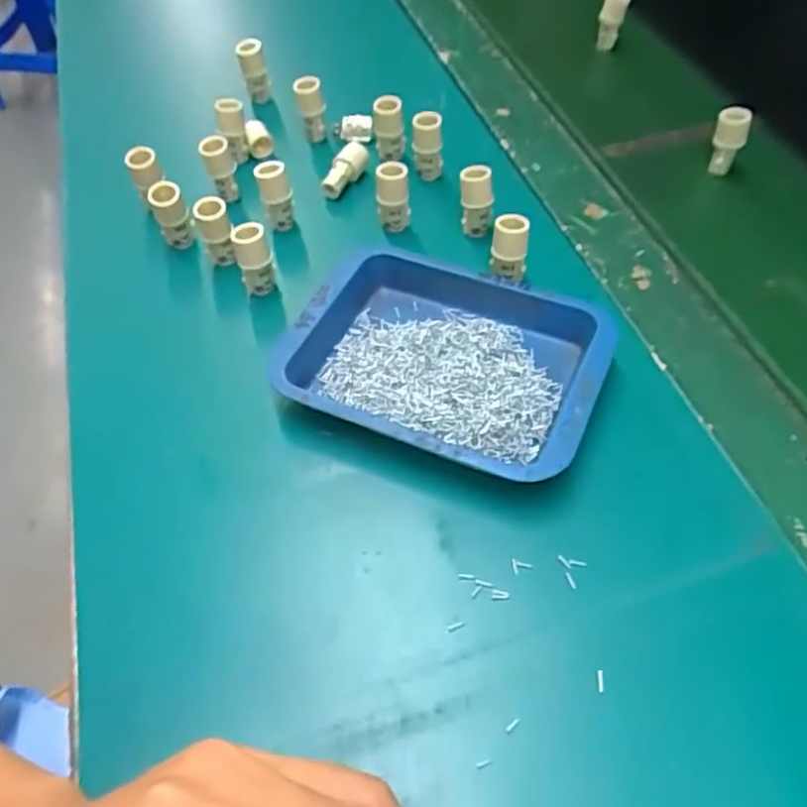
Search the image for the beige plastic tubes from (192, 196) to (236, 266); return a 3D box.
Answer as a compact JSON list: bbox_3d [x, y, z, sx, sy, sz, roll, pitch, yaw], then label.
[{"bbox_3d":[-0.114,-0.105,0.424,0.018,0.037,0.021,-21,56,-14],"label":"beige plastic tubes"}]

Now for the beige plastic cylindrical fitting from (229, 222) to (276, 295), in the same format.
[{"bbox_3d":[-0.088,-0.083,0.413,0.020,0.053,0.016,-13,55,-8],"label":"beige plastic cylindrical fitting"}]

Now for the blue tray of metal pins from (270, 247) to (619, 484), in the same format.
[{"bbox_3d":[0.019,-0.023,0.364,0.158,0.025,0.116,20,57,15],"label":"blue tray of metal pins"}]

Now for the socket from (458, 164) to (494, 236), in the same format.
[{"bbox_3d":[0.045,-0.126,0.435,0.020,0.043,0.018,3,54,3],"label":"socket"}]

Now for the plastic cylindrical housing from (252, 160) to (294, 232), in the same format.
[{"bbox_3d":[-0.081,-0.133,0.444,0.019,0.040,0.017,-15,55,-10],"label":"plastic cylindrical housing"}]

